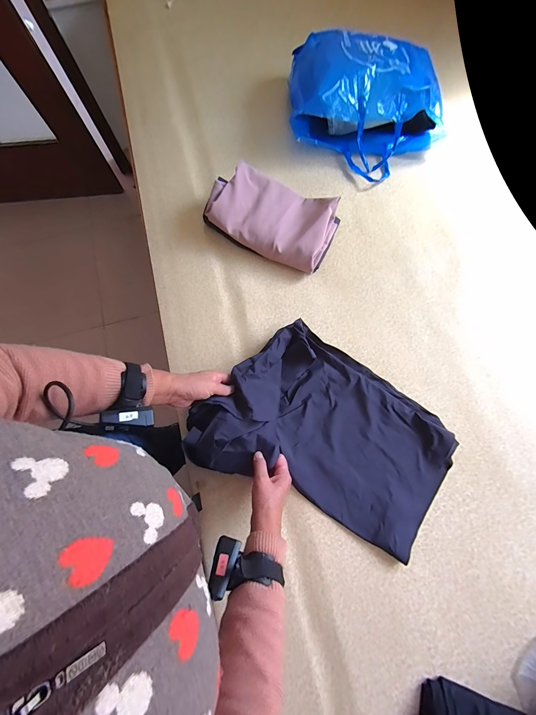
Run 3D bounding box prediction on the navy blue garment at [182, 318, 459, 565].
[{"bbox_3d":[0.114,0.146,0.547,0.465,0.097,0.338,34,76,10],"label":"navy blue garment"}]

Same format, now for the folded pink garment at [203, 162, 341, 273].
[{"bbox_3d":[0.013,-0.336,0.692,0.294,0.086,0.190,23,75,7],"label":"folded pink garment"}]

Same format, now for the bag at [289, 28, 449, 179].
[{"bbox_3d":[0.273,-0.677,0.768,0.422,0.148,0.360,-1,73,0],"label":"bag"}]

